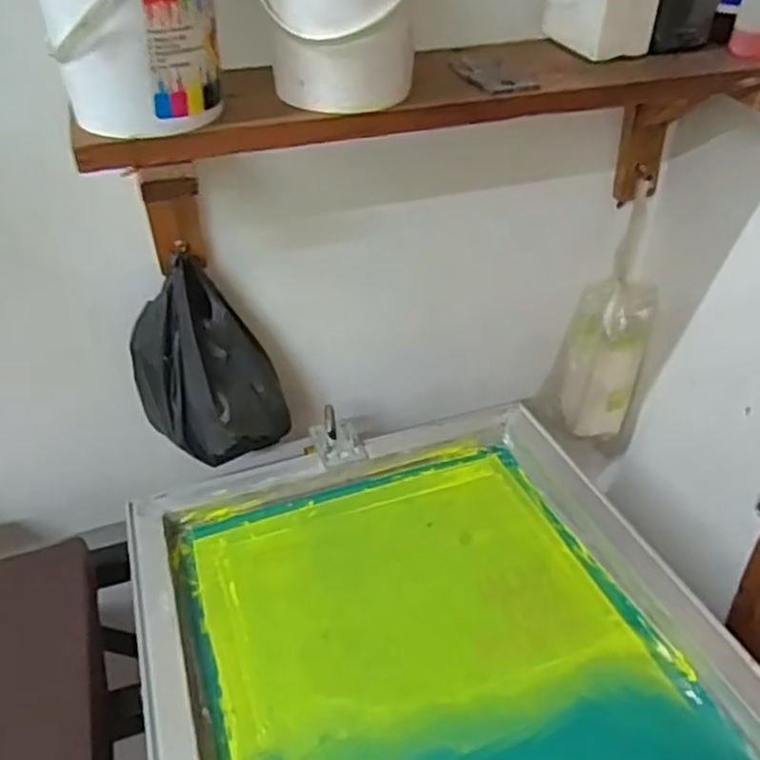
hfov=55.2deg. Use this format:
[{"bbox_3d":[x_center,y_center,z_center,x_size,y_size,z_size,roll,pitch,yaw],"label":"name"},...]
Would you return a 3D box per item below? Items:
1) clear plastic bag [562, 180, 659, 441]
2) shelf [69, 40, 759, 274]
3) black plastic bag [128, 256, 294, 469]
[{"bbox_3d":[0.307,-0.066,0.985,0.112,0.331,0.063,13,40,18],"label":"clear plastic bag"},{"bbox_3d":[0.075,-0.206,0.689,0.661,0.188,0.253,-11,39,-12],"label":"shelf"},{"bbox_3d":[-0.182,-0.007,0.789,0.144,0.214,0.096,-22,42,-24],"label":"black plastic bag"}]

